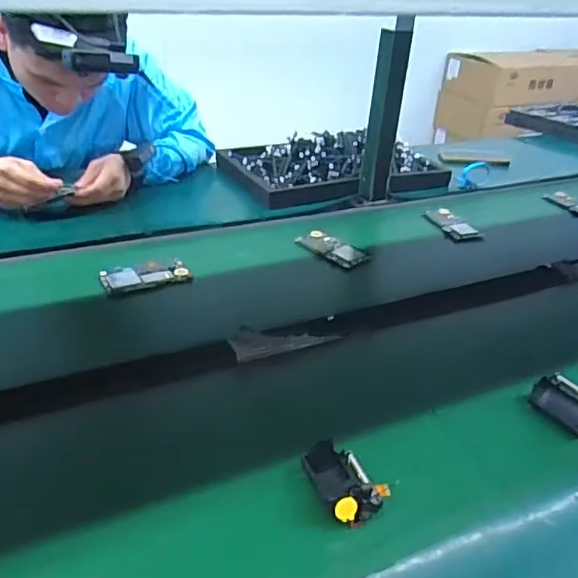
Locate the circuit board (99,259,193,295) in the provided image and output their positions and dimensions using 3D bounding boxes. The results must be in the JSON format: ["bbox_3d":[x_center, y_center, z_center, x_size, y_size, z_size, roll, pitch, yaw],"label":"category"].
[{"bbox_3d":[-0.212,-0.021,0.851,0.123,0.008,0.059,-11,35,-24],"label":"circuit board"}]

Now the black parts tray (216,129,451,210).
[{"bbox_3d":[0.100,-0.282,1.233,0.455,0.093,0.275,-10,35,-22],"label":"black parts tray"}]

